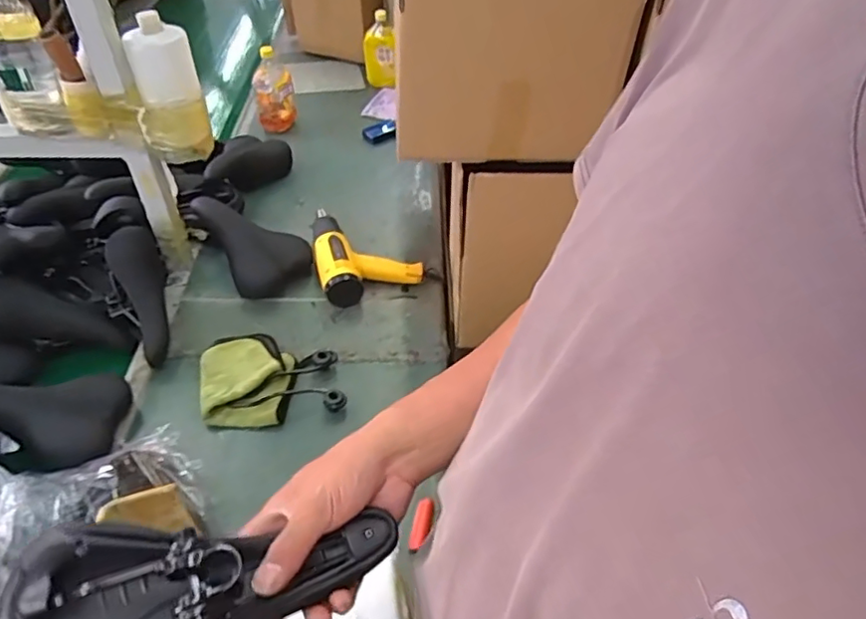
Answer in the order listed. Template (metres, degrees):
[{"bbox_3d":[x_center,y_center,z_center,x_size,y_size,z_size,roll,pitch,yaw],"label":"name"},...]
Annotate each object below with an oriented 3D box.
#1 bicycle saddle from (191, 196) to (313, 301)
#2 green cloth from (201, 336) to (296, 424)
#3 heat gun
[{"bbox_3d":[-0.353,-0.138,1.207,0.154,0.081,0.246,-25,50,-25],"label":"bicycle saddle"},{"bbox_3d":[-0.304,0.105,0.996,0.149,0.037,0.195,-11,46,-13],"label":"green cloth"},{"bbox_3d":[-0.138,-0.123,1.204,0.199,0.070,0.248,-11,46,-13],"label":"heat gun"}]

